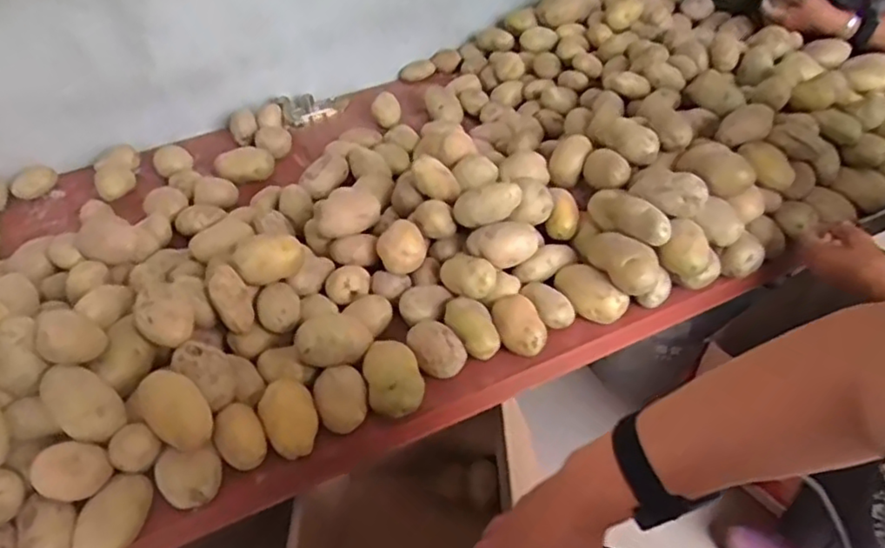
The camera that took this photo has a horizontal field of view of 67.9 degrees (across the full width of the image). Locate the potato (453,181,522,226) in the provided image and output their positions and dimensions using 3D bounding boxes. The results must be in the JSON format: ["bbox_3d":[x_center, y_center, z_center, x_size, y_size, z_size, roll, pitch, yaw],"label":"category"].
[{"bbox_3d":[0.054,-0.089,0.834,0.095,0.041,0.039,-17,35,28],"label":"potato"}]

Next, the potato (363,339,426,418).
[{"bbox_3d":[-0.054,0.119,0.742,0.060,0.052,0.087,-13,42,-8],"label":"potato"}]

